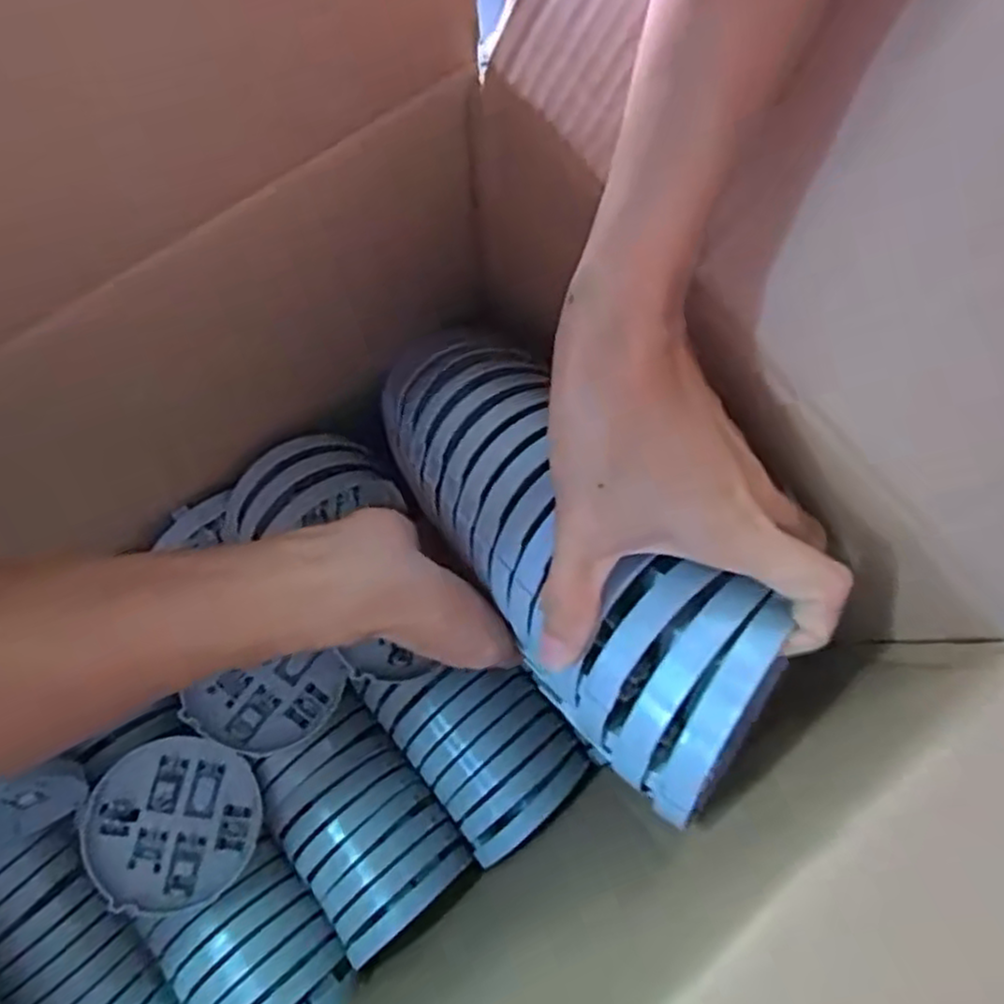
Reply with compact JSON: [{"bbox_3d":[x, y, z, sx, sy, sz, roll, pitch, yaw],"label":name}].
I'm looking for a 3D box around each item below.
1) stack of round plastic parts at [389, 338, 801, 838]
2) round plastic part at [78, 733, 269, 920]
[{"bbox_3d":[0.022,0.011,0.322,0.089,0.070,0.244,-33,59,-8],"label":"stack of round plastic parts"},{"bbox_3d":[-0.214,0.209,0.466,0.103,0.011,0.104,5,72,-16],"label":"round plastic part"}]

